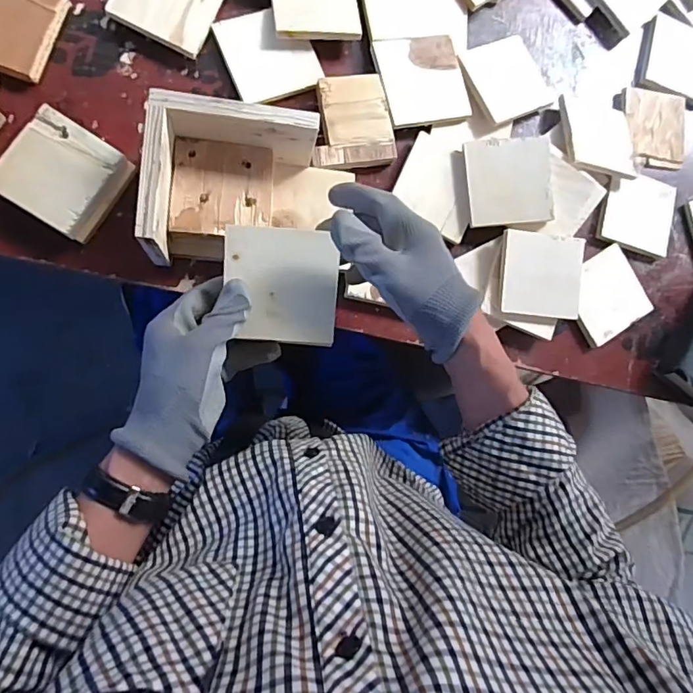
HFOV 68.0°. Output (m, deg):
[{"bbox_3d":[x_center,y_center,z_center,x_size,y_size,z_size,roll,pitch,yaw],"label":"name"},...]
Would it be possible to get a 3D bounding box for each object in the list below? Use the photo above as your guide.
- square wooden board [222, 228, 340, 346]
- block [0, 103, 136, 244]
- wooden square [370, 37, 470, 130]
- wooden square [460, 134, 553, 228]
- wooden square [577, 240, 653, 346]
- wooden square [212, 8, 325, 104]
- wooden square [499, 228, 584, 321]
[{"bbox_3d":[-0.053,-0.048,0.418,0.089,0.007,0.091,2,100,-12],"label":"square wooden board"},{"bbox_3d":[-0.260,-0.158,0.477,0.092,0.029,0.092,33,83,-7],"label":"block"},{"bbox_3d":[0.082,-0.286,0.556,0.093,0.012,0.090,-14,91,-10],"label":"wooden square"},{"bbox_3d":[0.177,-0.179,0.557,0.093,0.013,0.091,-4,90,0],"label":"wooden square"},{"bbox_3d":[0.304,-0.059,0.601,0.096,0.009,0.089,-31,93,-9],"label":"wooden square"},{"bbox_3d":[-0.080,-0.303,0.534,0.089,0.009,0.090,-23,92,-10],"label":"wooden square"},{"bbox_3d":[0.215,-0.077,0.562,0.094,0.008,0.087,4,96,-11],"label":"wooden square"}]

